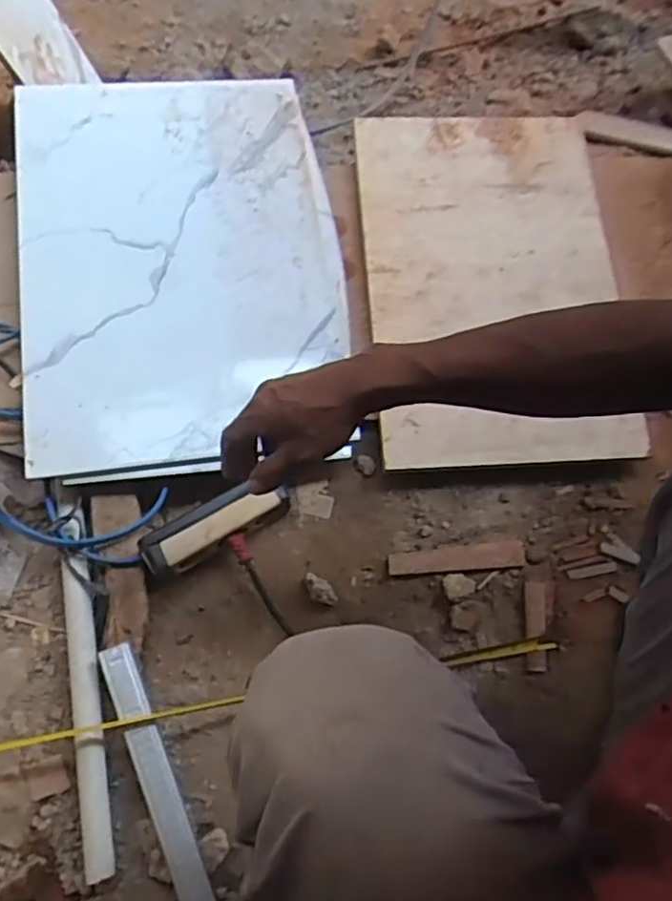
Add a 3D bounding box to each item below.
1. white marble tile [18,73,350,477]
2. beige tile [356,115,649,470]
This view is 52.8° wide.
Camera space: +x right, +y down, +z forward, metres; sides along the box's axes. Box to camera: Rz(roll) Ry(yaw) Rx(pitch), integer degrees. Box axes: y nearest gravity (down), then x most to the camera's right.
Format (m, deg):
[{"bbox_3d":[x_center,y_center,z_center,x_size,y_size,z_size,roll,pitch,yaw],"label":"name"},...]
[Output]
[{"bbox_3d":[-0.177,-0.231,0.773,0.341,0.016,0.488,-8,70,-10],"label":"white marble tile"},{"bbox_3d":[0.185,-0.210,0.794,0.288,0.020,0.451,-3,68,-3],"label":"beige tile"}]

